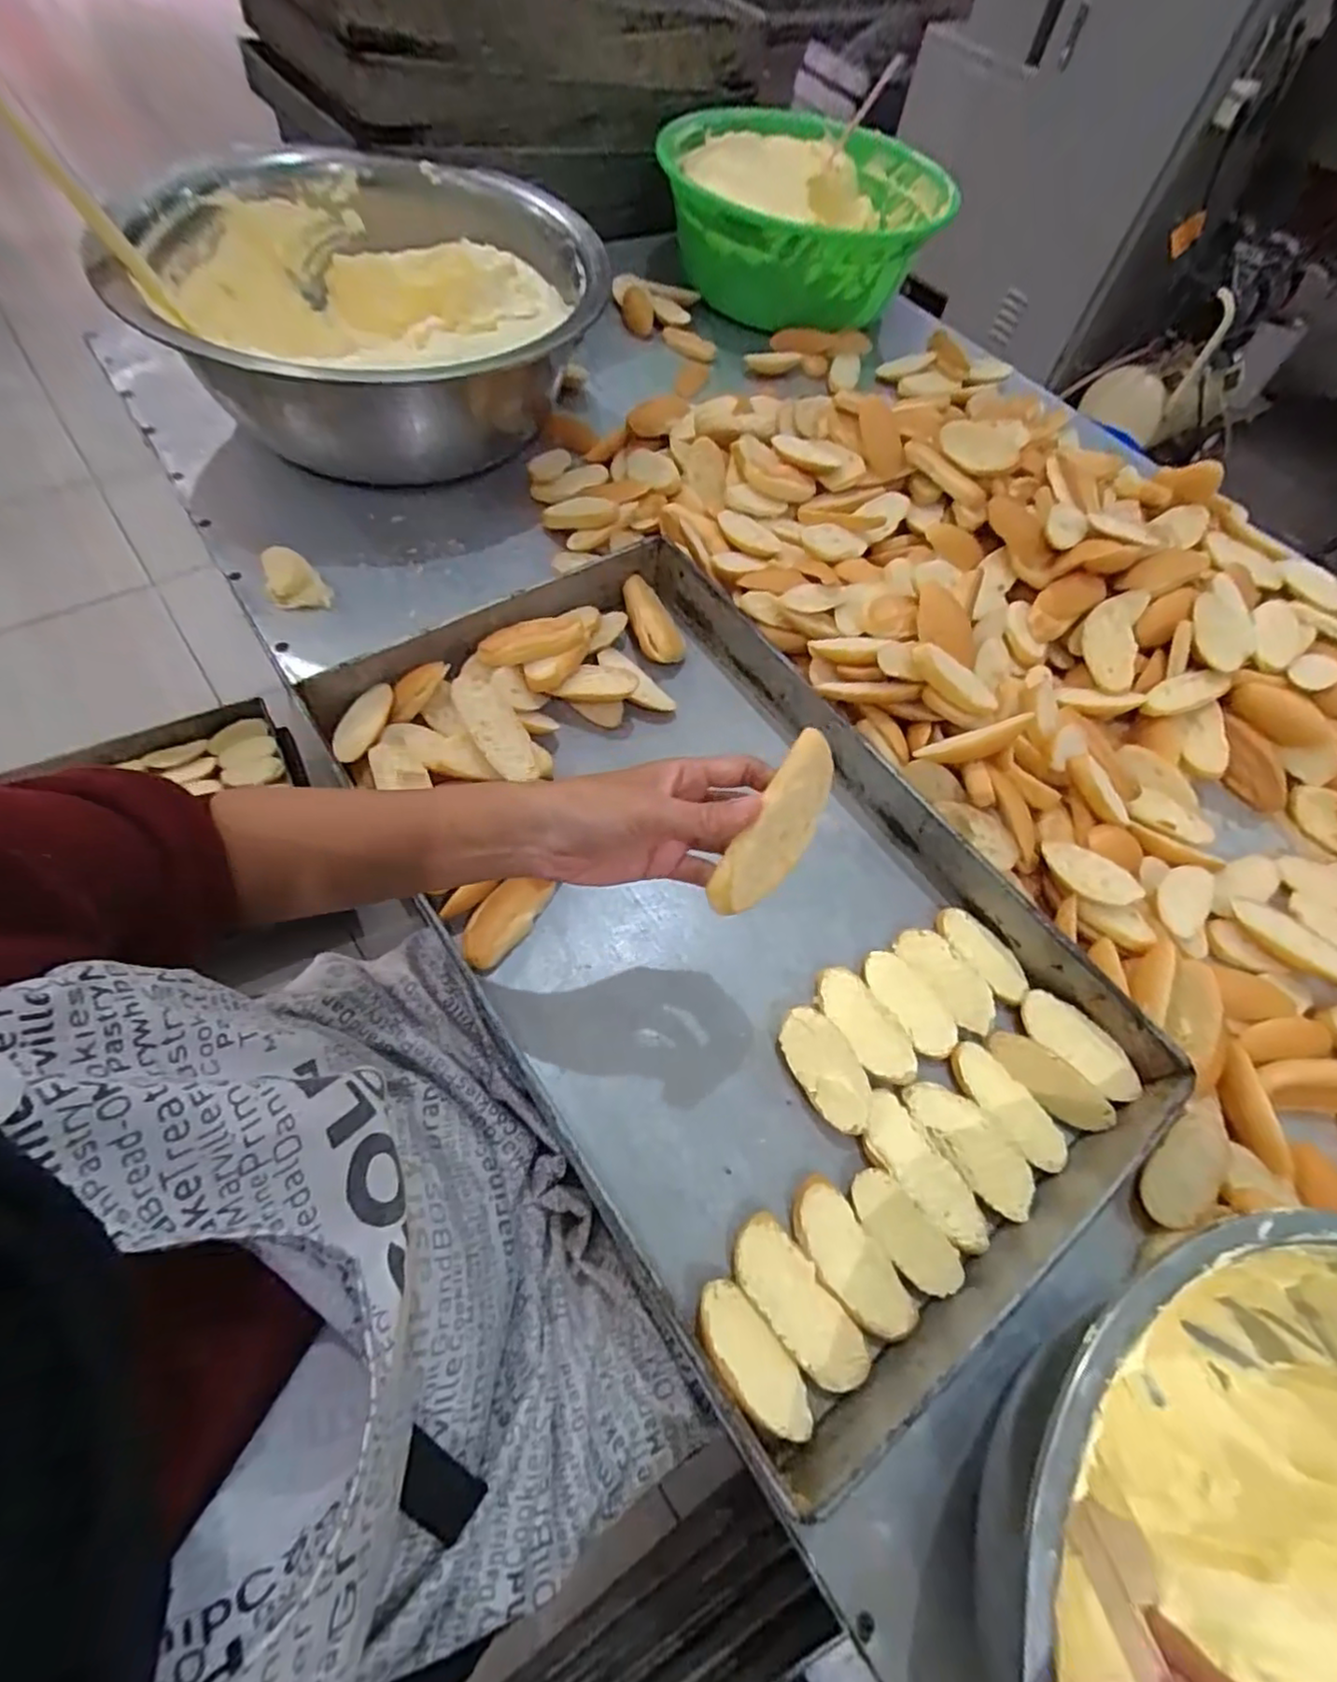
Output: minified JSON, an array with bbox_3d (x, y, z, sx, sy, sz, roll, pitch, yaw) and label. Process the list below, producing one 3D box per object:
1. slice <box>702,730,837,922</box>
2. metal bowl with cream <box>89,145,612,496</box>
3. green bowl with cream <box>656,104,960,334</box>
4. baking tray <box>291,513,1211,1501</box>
[{"bbox_3d":[0.057,-0.004,0.351,0.099,0.044,0.012,-54,42,2],"label":"slice"},{"bbox_3d":[-0.307,-0.580,0.723,0.450,0.150,0.445,3,61,-5],"label":"metal bowl with cream"},{"bbox_3d":[0.194,-0.932,1.002,0.397,0.125,0.402,3,61,-5],"label":"green bowl with cream"},{"bbox_3d":[0.030,0.030,0.509,0.355,0.060,0.606,-30,69,-21],"label":"baking tray"}]

